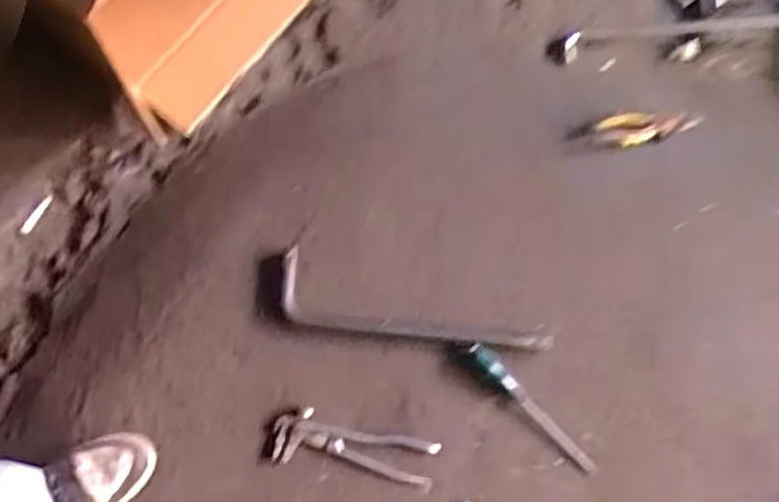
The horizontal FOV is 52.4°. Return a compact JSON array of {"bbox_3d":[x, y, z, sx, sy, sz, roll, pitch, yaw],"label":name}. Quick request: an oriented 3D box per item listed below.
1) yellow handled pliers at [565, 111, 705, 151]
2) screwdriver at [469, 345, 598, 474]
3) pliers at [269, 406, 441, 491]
[{"bbox_3d":[0.418,-0.205,1.343,0.218,0.023,0.059,-4,77,-1],"label":"yellow handled pliers"},{"bbox_3d":[0.215,0.242,1.204,0.034,0.031,0.256,-42,80,-9],"label":"screwdriver"},{"bbox_3d":[-0.054,0.300,1.186,0.247,0.026,0.079,12,77,3],"label":"pliers"}]

